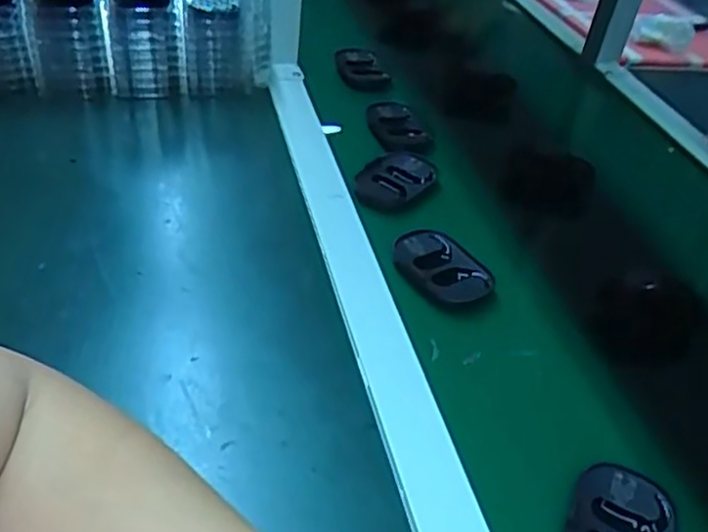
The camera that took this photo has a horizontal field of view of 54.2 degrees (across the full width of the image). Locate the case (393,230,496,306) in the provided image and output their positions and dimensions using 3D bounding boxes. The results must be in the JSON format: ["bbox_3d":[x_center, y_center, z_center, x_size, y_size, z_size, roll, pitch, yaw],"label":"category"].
[{"bbox_3d":[0.071,0.002,0.551,0.056,0.014,0.084,-11,47,-29],"label":"case"}]

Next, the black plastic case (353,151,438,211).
[{"bbox_3d":[0.041,-0.081,0.644,0.058,0.016,0.100,28,41,14],"label":"black plastic case"}]

